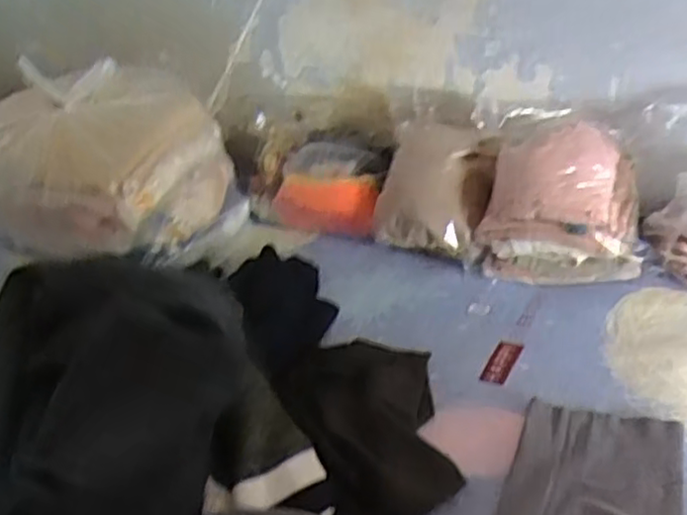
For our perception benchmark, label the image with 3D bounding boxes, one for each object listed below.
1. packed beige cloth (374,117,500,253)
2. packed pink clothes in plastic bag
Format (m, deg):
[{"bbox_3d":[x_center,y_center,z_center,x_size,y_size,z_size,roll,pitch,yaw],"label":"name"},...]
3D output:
[{"bbox_3d":[0.134,-0.102,0.984,0.152,0.142,0.141,16,39,28],"label":"packed beige cloth"},{"bbox_3d":[0.283,-0.083,0.914,0.196,0.165,0.179,7,36,17],"label":"packed pink clothes in plastic bag"}]

